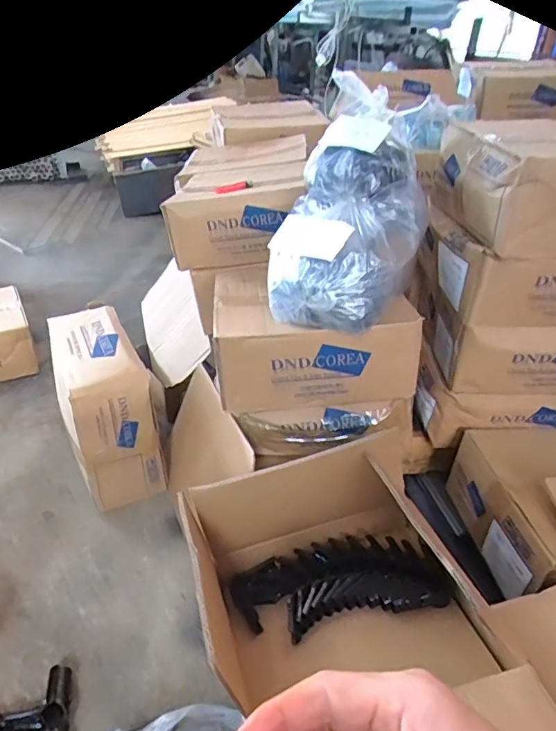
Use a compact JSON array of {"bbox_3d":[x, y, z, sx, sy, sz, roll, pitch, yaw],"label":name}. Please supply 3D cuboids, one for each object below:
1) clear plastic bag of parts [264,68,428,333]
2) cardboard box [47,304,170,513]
[{"bbox_3d":[0.127,-0.266,0.845,0.216,0.118,0.446,12,74,13],"label":"clear plastic bag of parts"},{"bbox_3d":[-0.353,0.072,1.054,0.146,0.261,0.326,-13,36,-25],"label":"cardboard box"}]

